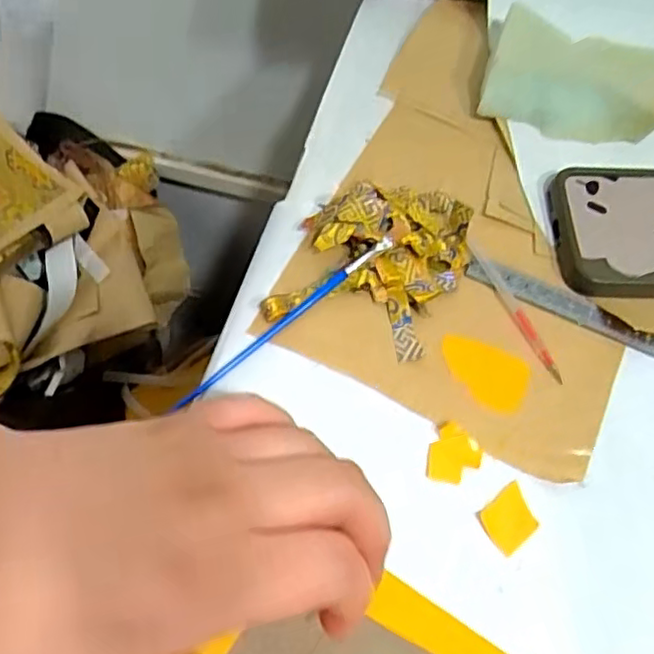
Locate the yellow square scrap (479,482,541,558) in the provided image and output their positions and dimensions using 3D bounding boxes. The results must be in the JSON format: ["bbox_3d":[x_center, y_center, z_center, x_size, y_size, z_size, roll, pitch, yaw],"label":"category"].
[{"bbox_3d":[0.078,0.081,0.282,0.024,0.004,0.020,-34,68,-20],"label":"yellow square scrap"}]

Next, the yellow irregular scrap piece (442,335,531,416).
[{"bbox_3d":[0.074,0.023,0.316,0.043,0.004,0.031,19,61,7],"label":"yellow irregular scrap piece"}]

